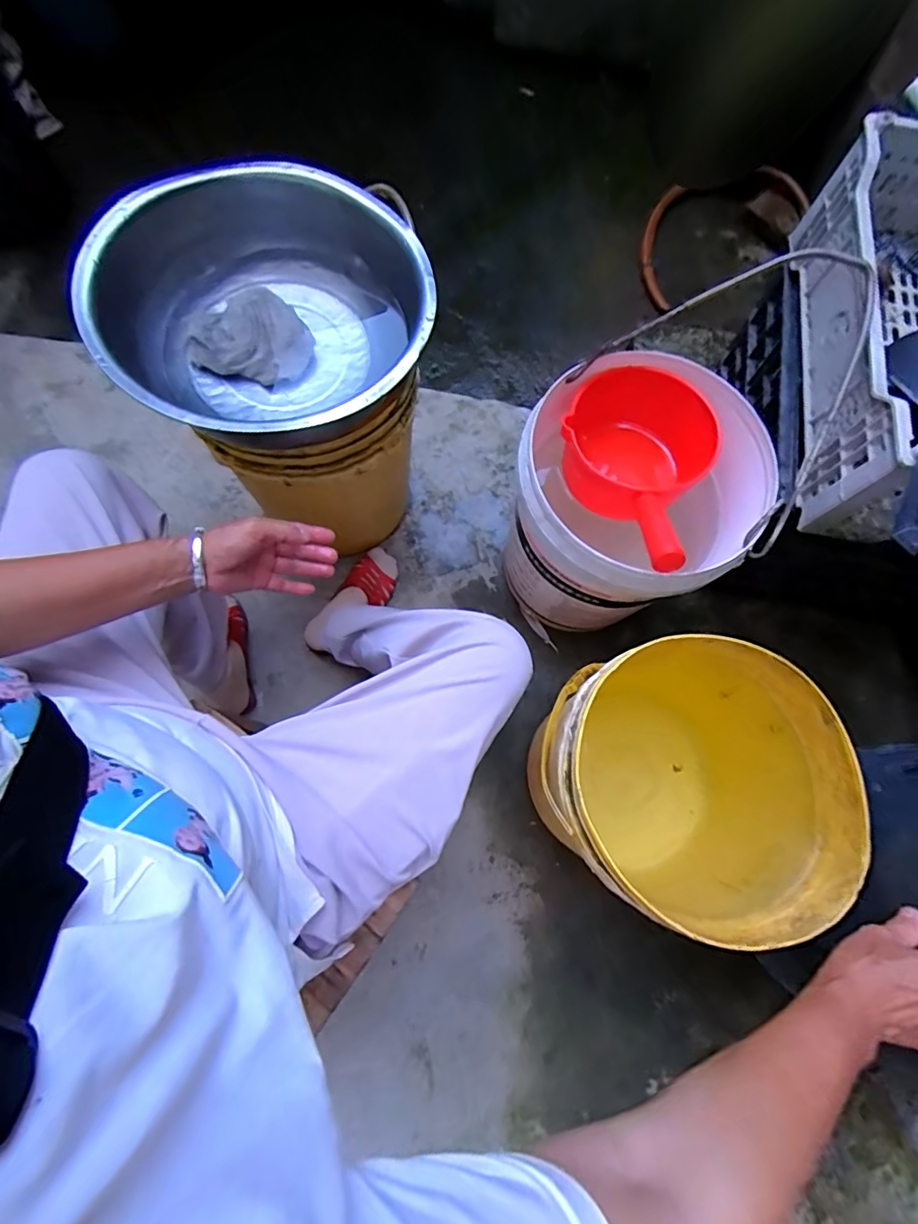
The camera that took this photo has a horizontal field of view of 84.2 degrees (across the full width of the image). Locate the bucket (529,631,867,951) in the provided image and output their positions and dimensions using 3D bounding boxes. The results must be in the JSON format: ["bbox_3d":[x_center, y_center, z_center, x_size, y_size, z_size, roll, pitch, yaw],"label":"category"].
[{"bbox_3d":[0.258,0.211,0.657,0.292,0.307,0.288,0,75,-1],"label":"bucket"}]

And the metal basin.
[{"bbox_3d":[-0.220,-0.352,0.587,0.355,0.131,0.344,0,75,-1],"label":"metal basin"}]

